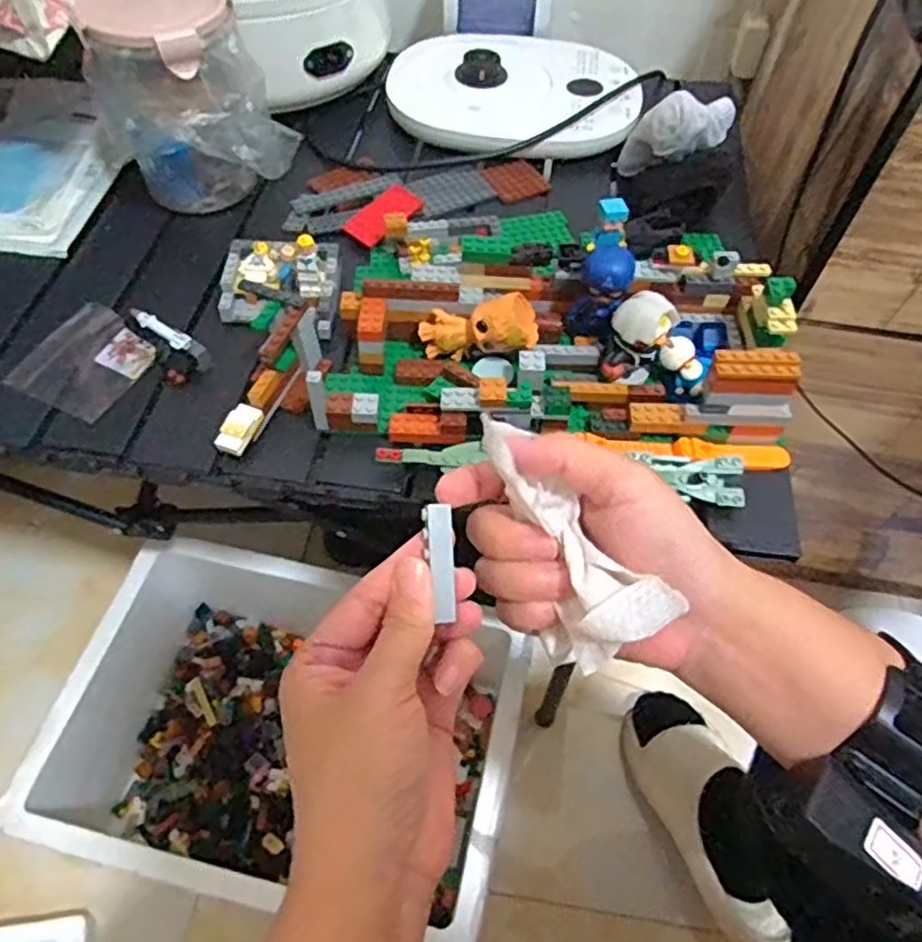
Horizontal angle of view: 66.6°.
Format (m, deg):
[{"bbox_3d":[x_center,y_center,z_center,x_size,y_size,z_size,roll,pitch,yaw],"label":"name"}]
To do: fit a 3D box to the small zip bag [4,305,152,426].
[{"bbox_3d":[-0.255,-0.077,0.481,0.075,0.006,0.079,23,58,14],"label":"small zip bag"}]

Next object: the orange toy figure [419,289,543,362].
[{"bbox_3d":[0.010,-0.094,0.465,0.075,0.035,0.037,-5,52,24],"label":"orange toy figure"}]

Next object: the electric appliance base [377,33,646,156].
[{"bbox_3d":[0.051,-0.359,0.663,0.234,0.036,0.182,3,55,0],"label":"electric appliance base"}]

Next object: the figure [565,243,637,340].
[{"bbox_3d":[0.092,-0.116,0.462,0.034,0.062,0.030,18,57,10],"label":"figure"}]

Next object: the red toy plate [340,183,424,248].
[{"bbox_3d":[-0.061,-0.206,0.565,0.030,0.008,0.067,38,71,6],"label":"red toy plate"}]

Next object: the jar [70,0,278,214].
[{"bbox_3d":[-0.205,-0.275,0.531,0.114,0.132,0.109,1,55,-1],"label":"jar"}]

